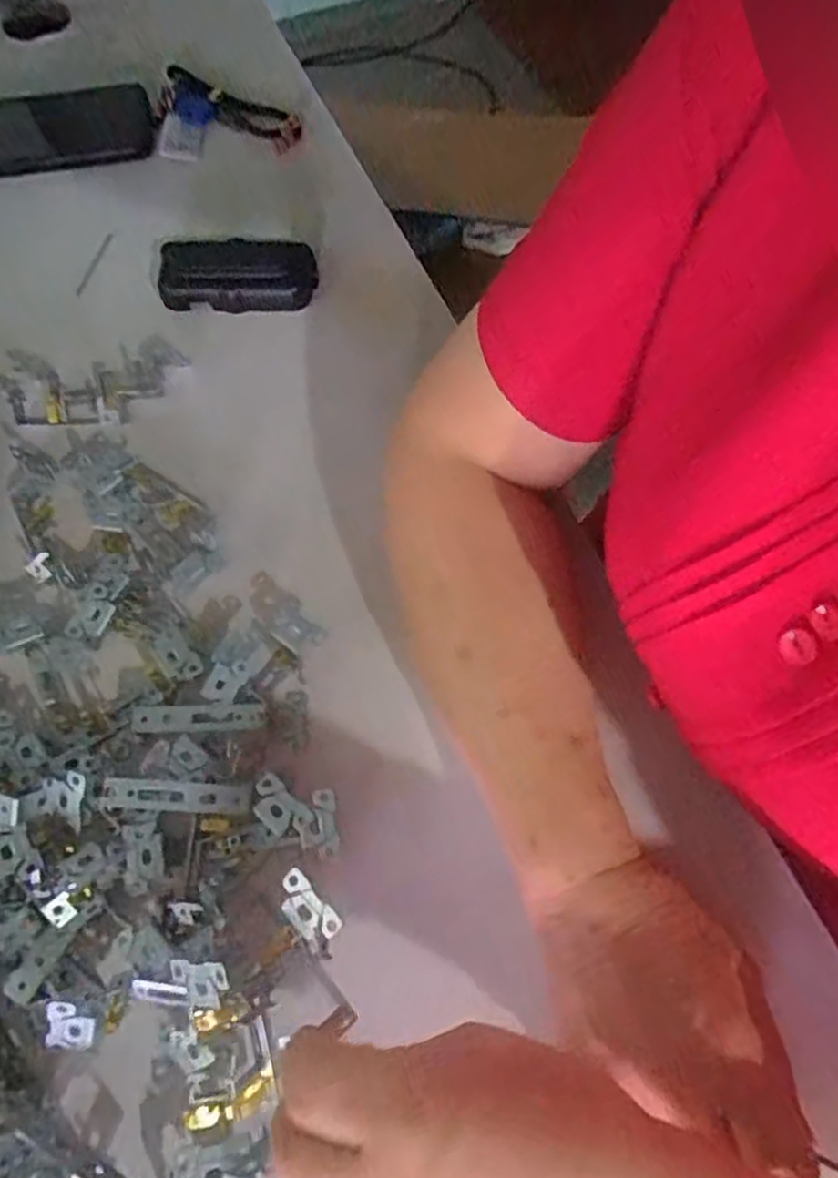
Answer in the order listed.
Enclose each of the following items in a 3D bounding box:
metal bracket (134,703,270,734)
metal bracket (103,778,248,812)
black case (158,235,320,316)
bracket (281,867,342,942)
[{"bbox_3d":[-0.115,0.066,0.356,0.067,0.004,0.014,-3,68,-2],"label":"metal bracket"},{"bbox_3d":[-0.116,0.100,0.331,0.066,0.004,0.014,5,84,-11],"label":"metal bracket"},{"bbox_3d":[-0.127,-0.222,0.483,0.106,0.024,0.050,-4,68,-2],"label":"black case"},{"bbox_3d":[-0.049,0.137,0.294,0.016,0.007,0.031,-40,74,-15],"label":"bracket"}]

